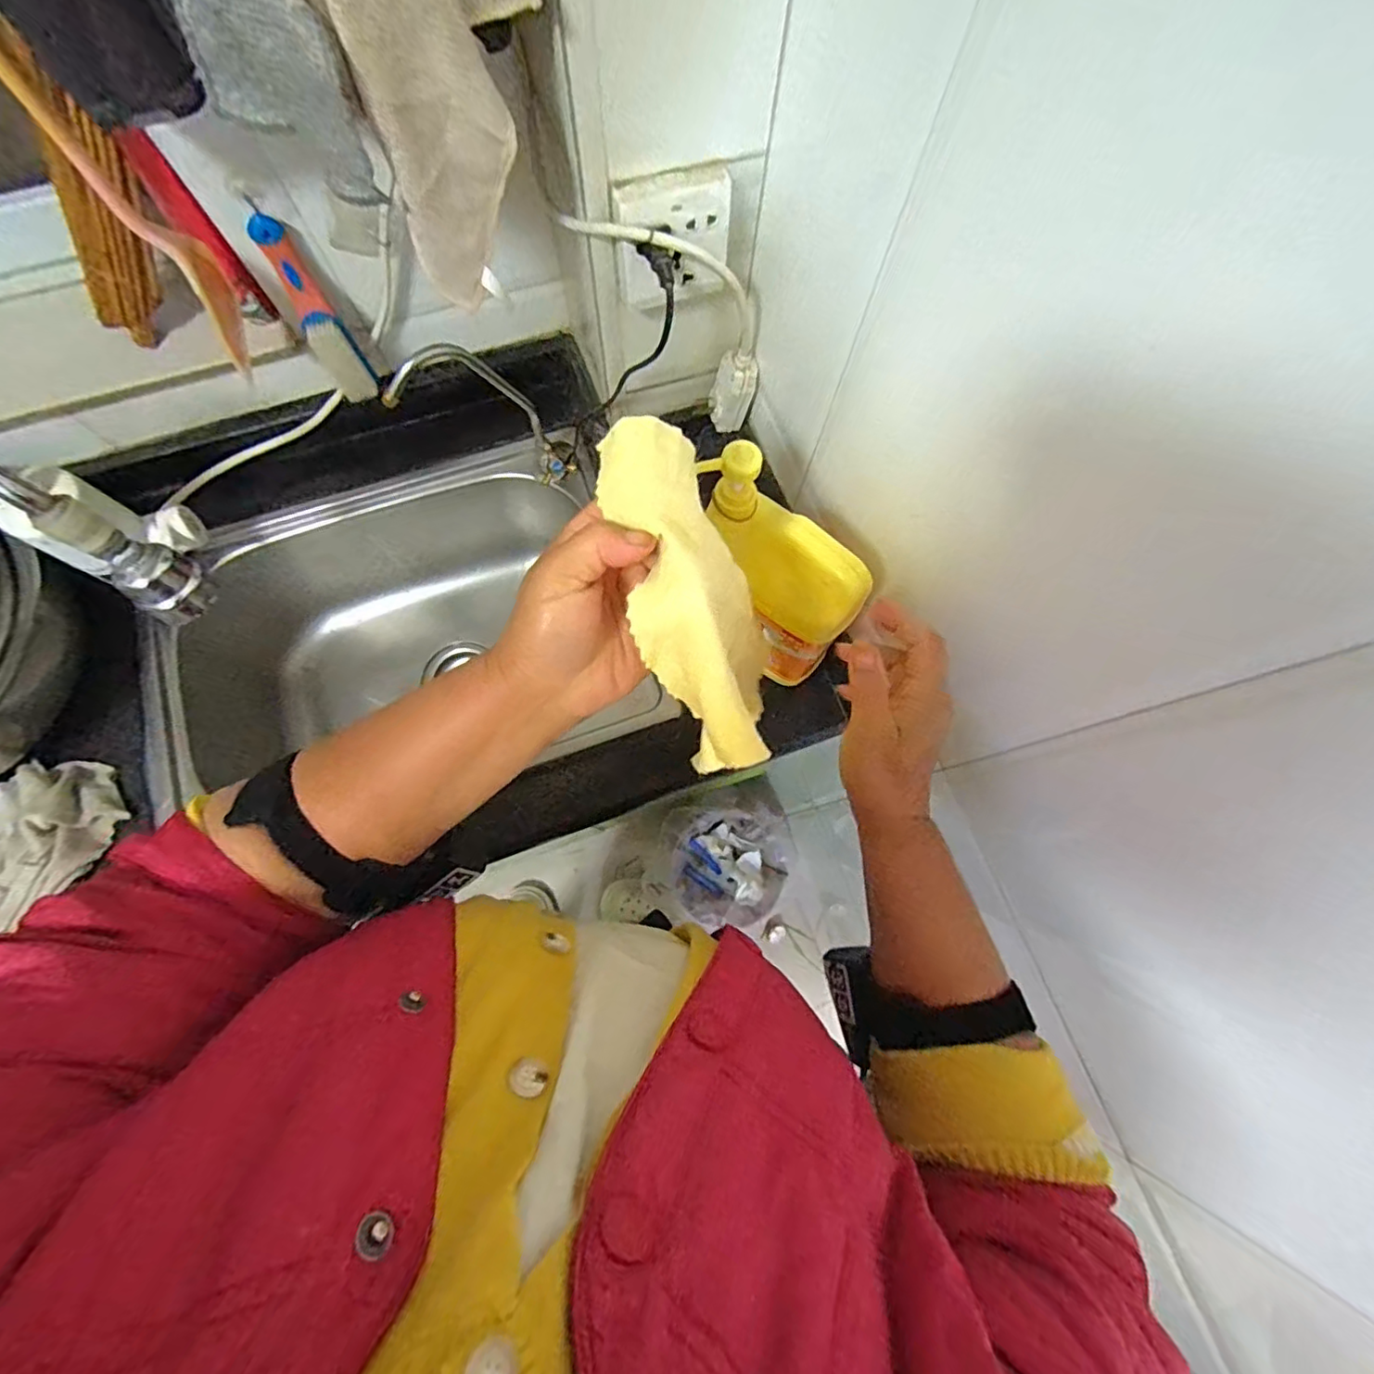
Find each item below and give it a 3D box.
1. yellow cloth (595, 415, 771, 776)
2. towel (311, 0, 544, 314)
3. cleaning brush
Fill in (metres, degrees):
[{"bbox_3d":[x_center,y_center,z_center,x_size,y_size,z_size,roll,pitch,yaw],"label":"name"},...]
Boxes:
[{"bbox_3d":[0.007,-0.044,0.317,0.072,0.099,0.174,-17,76,-6],"label":"yellow cloth"},{"bbox_3d":[-0.141,-0.345,0.345,0.104,0.175,0.050,-36,78,-10],"label":"towel"},{"bbox_3d":[-0.348,-0.348,0.553,0.039,0.156,0.029,-24,52,-7],"label":"cleaning brush"}]

